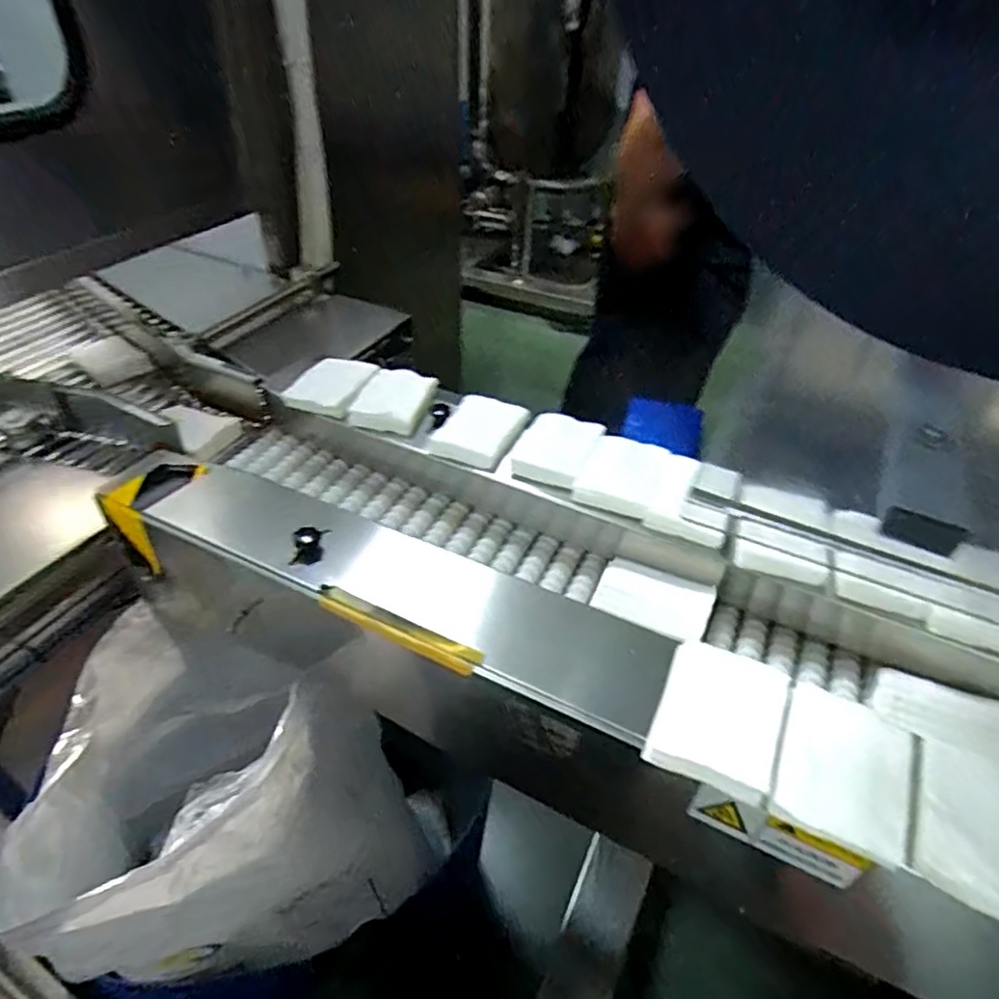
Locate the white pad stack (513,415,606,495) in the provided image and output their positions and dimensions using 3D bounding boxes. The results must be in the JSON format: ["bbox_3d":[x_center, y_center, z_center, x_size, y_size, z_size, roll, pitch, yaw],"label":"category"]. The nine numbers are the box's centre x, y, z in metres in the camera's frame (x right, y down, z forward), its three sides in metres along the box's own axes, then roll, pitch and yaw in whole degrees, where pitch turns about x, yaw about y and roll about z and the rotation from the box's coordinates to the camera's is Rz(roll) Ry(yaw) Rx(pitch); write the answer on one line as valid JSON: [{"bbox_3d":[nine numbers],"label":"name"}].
[{"bbox_3d":[0.058,-0.054,0.658,0.078,0.020,0.103,19,44,17],"label":"white pad stack"}]

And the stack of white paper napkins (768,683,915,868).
[{"bbox_3d":[0.223,0.172,0.409,0.073,0.010,0.097,21,45,20],"label":"stack of white paper napkins"}]

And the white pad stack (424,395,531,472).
[{"bbox_3d":[-0.024,-0.074,0.675,0.084,0.025,0.085,17,44,15],"label":"white pad stack"}]

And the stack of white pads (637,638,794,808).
[{"bbox_3d":[0.153,0.147,0.437,0.079,0.014,0.103,20,45,18],"label":"stack of white pads"}]

